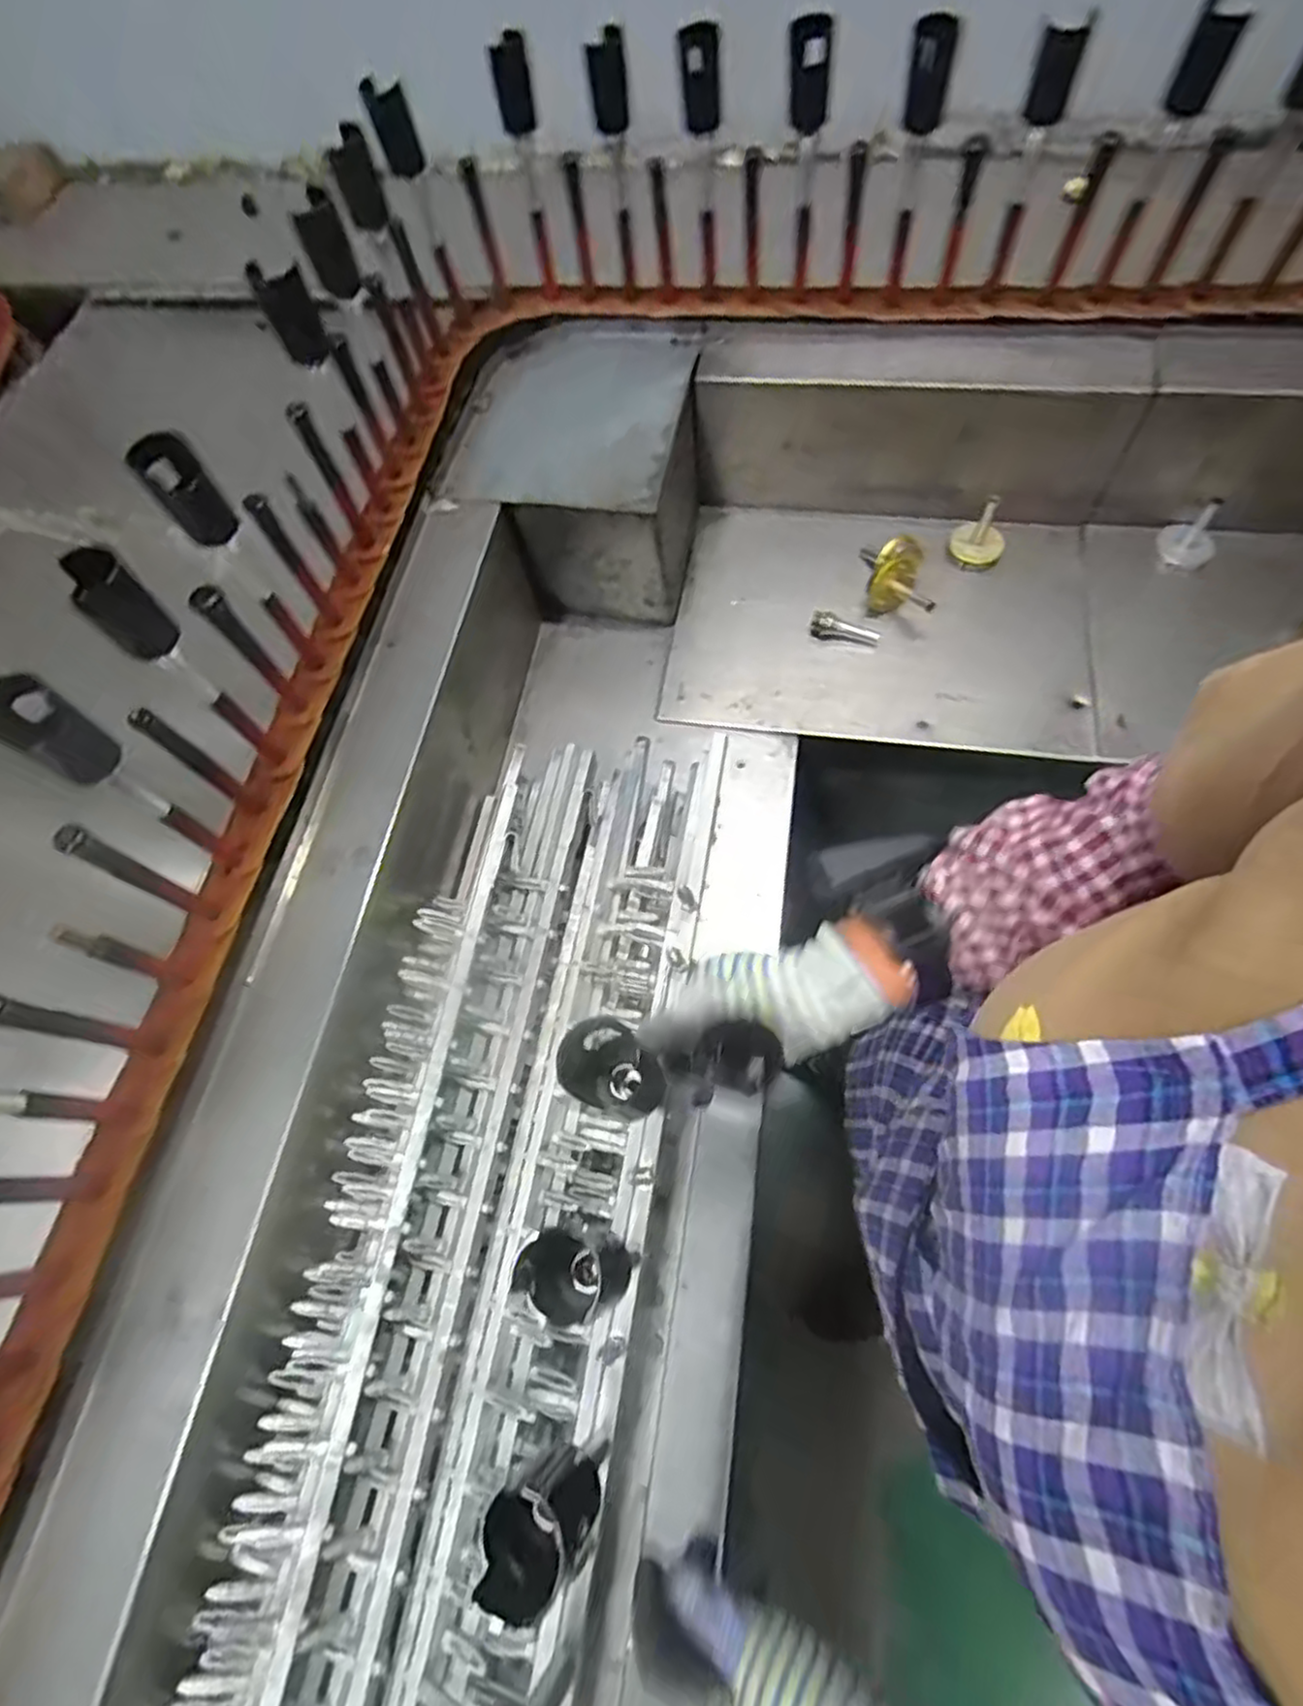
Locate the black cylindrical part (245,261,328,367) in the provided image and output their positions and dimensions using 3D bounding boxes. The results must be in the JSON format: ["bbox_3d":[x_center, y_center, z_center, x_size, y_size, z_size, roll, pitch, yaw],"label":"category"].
[{"bbox_3d":[-0.298,-0.448,0.602,0.038,0.070,0.022,-26,68,-8],"label":"black cylindrical part"}]

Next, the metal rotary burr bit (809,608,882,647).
[{"bbox_3d":[0.241,-0.278,0.903,0.087,0.027,0.027,16,68,10],"label":"metal rotary burr bit"}]

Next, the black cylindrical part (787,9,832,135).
[{"bbox_3d":[0.148,-0.741,0.687,0.040,0.079,0.040,7,67,6],"label":"black cylindrical part"}]

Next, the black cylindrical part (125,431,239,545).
[{"bbox_3d":[-0.342,-0.264,0.530,0.040,0.069,0.038,-1,66,2],"label":"black cylindrical part"}]

